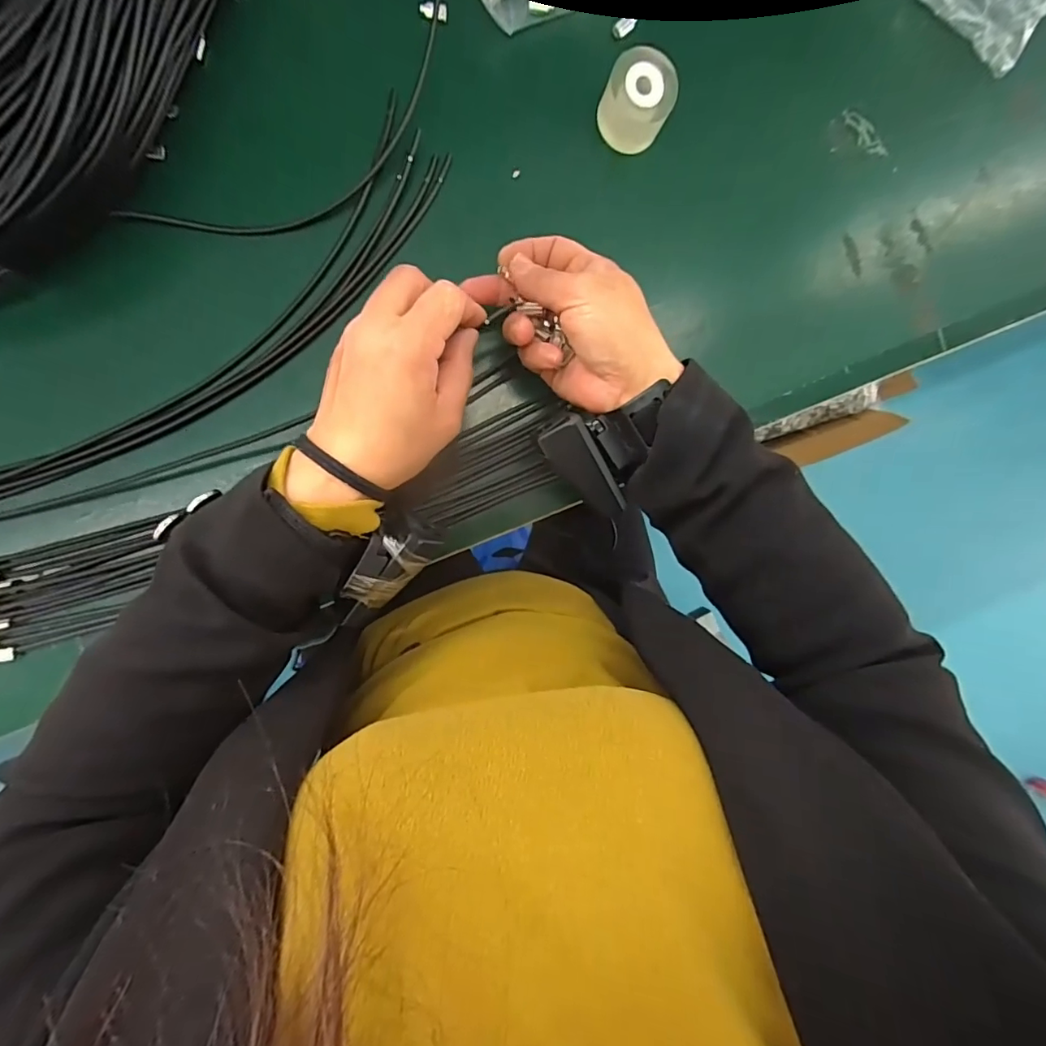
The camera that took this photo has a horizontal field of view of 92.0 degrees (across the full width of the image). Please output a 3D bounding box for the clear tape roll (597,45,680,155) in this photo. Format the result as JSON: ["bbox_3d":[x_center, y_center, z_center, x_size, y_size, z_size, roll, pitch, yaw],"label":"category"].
[{"bbox_3d":[0.076,-0.281,0.338,0.044,0.040,0.036,22,92,-8],"label":"clear tape roll"}]

